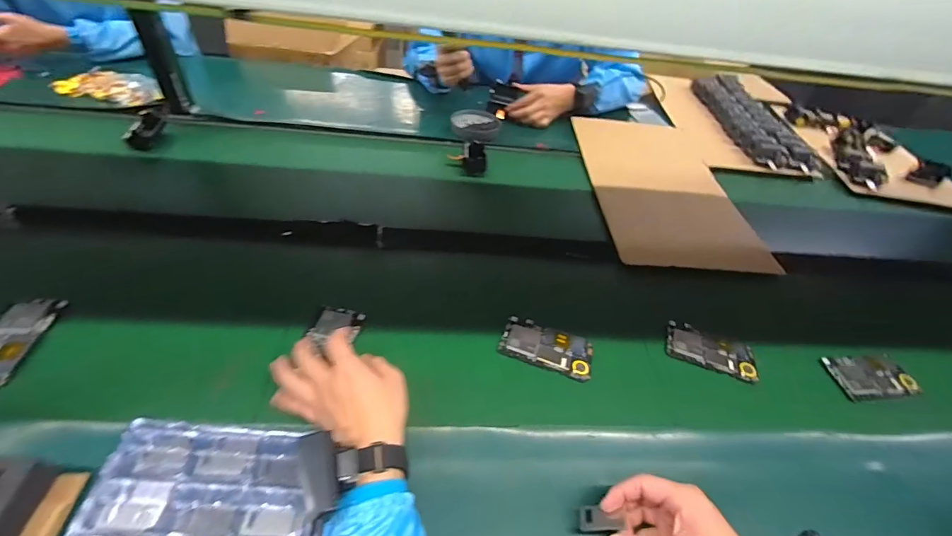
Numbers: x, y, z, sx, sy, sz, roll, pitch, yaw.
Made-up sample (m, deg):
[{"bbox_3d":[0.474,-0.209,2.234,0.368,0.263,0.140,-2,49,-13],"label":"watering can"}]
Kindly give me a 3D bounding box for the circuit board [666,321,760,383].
[{"bbox_3d":[0.339,0.120,0.604,0.122,0.010,0.064,18,45,12],"label":"circuit board"}]

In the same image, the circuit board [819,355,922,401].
[{"bbox_3d":[0.570,0.156,0.603,0.110,0.013,0.067,0,44,-7],"label":"circuit board"}]

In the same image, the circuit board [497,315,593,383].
[{"bbox_3d":[0.098,0.109,0.579,0.124,0.008,0.064,18,50,10],"label":"circuit board"}]

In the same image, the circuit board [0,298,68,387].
[{"bbox_3d":[-0.562,0.087,0.500,0.064,0.010,0.122,2,44,-5],"label":"circuit board"}]

